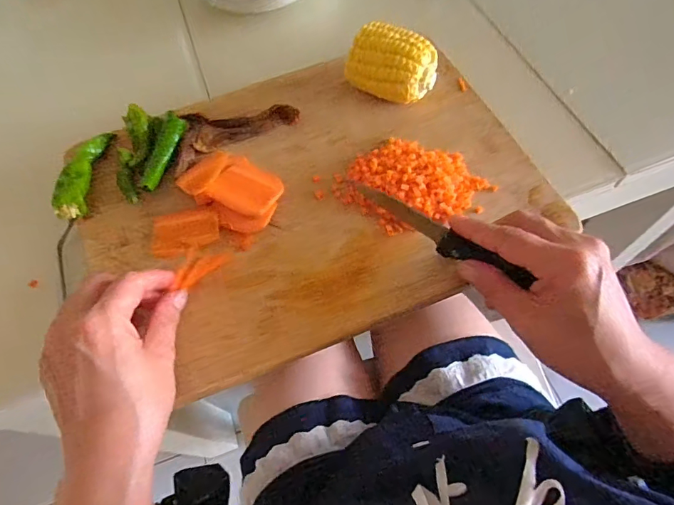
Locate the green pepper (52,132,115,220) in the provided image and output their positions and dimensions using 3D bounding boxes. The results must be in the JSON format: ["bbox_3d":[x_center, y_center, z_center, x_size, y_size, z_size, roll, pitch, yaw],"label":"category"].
[{"bbox_3d":[-0.203,-0.066,0.349,0.020,0.019,0.088,-2,61,3],"label":"green pepper"}]

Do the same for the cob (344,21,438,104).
[{"bbox_3d":[0.046,-0.151,0.362,0.068,0.049,0.043,27,67,17],"label":"cob"}]

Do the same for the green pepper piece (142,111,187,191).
[{"bbox_3d":[-0.139,-0.083,0.353,0.018,0.009,0.074,3,62,6],"label":"green pepper piece"}]

